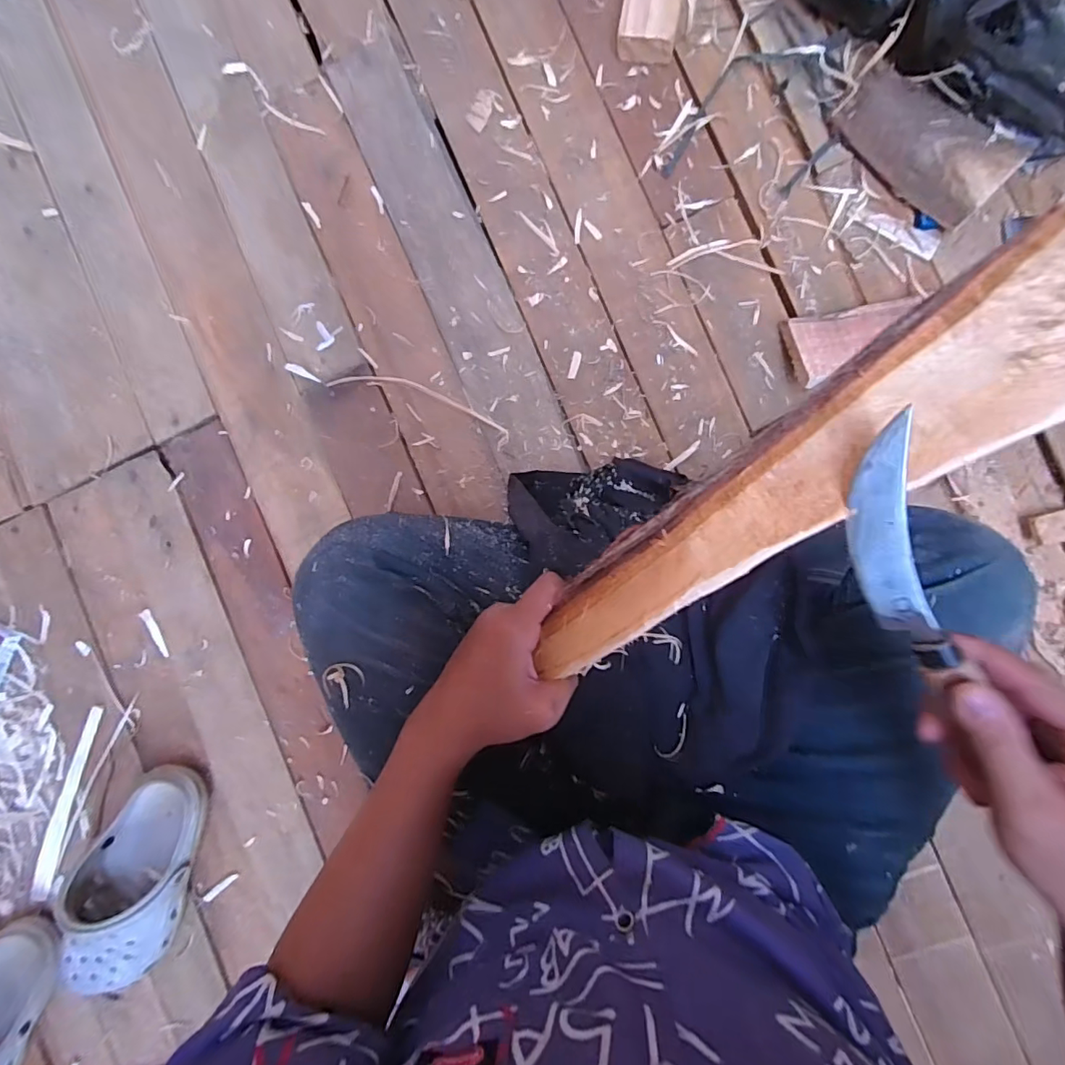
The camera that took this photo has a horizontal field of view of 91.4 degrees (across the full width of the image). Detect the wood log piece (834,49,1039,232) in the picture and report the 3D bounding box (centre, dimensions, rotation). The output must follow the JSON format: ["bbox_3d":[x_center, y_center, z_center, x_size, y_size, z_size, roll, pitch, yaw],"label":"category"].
[{"bbox_3d":[0.385,-0.398,0.524,0.188,0.039,0.084,42,94,4],"label":"wood log piece"}]

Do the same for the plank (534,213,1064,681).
[{"bbox_3d":[0.119,-0.012,0.269,0.314,0.032,0.061,-39,88,28],"label":"plank"}]

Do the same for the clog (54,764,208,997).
[{"bbox_3d":[-0.462,0.396,0.594,0.111,0.091,0.255,15,92,5],"label":"clog"}]

